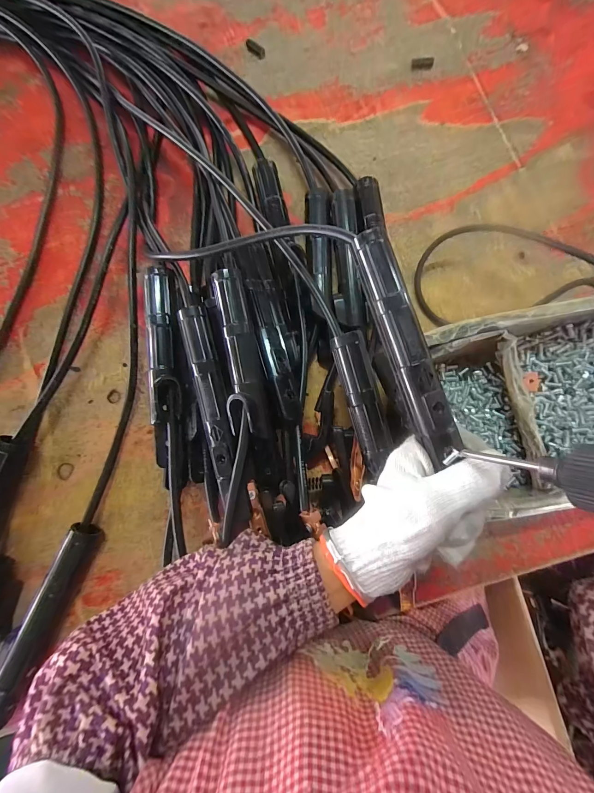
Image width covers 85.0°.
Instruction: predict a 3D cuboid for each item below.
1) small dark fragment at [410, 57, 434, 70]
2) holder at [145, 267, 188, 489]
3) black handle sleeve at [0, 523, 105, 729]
[{"bbox_3d":[0.157,-0.416,0.404,0.027,0.008,0.010,-3,81,2],"label":"small dark fragment"},{"bbox_3d":[-0.124,-0.020,0.313,0.028,0.036,0.208,-6,81,2],"label":"holder"},{"bbox_3d":[-0.253,0.228,0.323,0.025,0.030,0.205,23,83,6],"label":"black handle sleeve"}]

